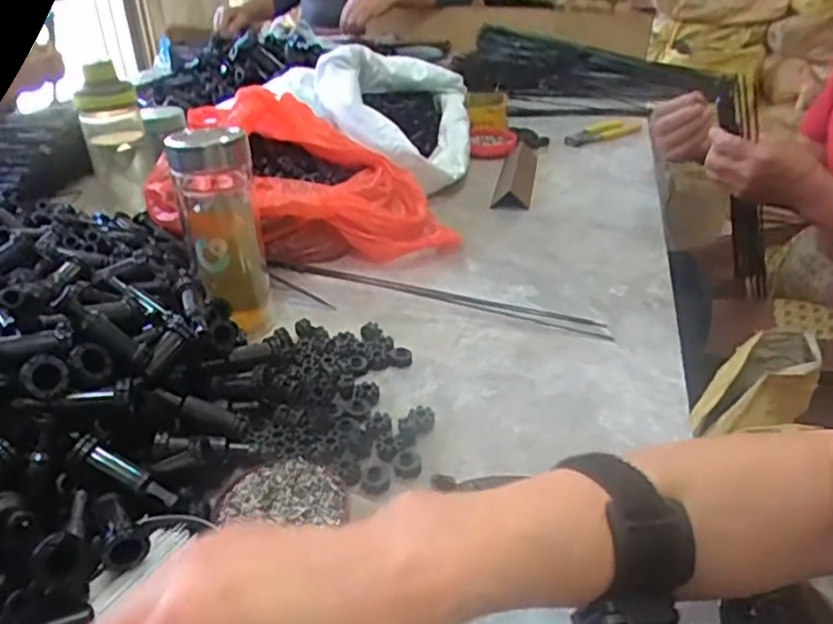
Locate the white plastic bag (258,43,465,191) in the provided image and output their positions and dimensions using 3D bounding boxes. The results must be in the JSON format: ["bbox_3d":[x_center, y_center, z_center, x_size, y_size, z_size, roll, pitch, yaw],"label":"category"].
[{"bbox_3d":[-0.062,-0.310,0.969,0.293,0.125,0.369,0,30,1],"label":"white plastic bag"}]

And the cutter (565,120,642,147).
[{"bbox_3d":[0.333,-0.313,1.144,0.203,0.027,0.044,-26,39,-37],"label":"cutter"}]

